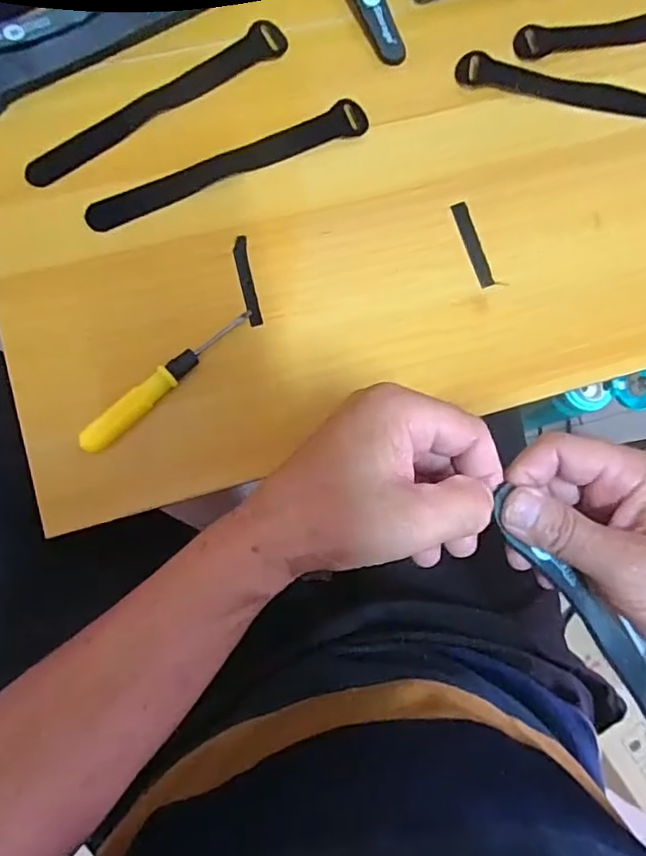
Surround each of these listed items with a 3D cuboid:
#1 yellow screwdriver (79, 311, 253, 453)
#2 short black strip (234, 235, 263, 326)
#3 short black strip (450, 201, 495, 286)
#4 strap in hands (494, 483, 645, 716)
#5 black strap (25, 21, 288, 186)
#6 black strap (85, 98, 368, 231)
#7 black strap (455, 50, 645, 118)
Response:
[{"bbox_3d":[-0.095,-0.031,0.353,0.127,0.015,0.015,-43,90,-7],"label":"yellow screwdriver"},{"bbox_3d":[-0.050,-0.096,0.376,0.010,0.004,0.061,-11,86,-6],"label":"short black strip"},{"bbox_3d":[0.103,-0.125,0.394,0.011,0.004,0.061,-18,87,-6],"label":"short black strip"},{"bbox_3d":[0.140,0.103,0.288,0.021,0.014,0.186,-40,103,-7],"label":"strap in hands"},{"bbox_3d":[-0.110,-0.219,0.389,0.196,0.011,0.021,-34,89,-7],"label":"black strap"},{"bbox_3d":[-0.062,-0.177,0.387,0.197,0.006,0.023,-23,87,-6],"label":"black strap"},{"bbox_3d":[0.192,-0.240,0.412,0.195,0.005,0.022,10,84,-4],"label":"black strap"}]

